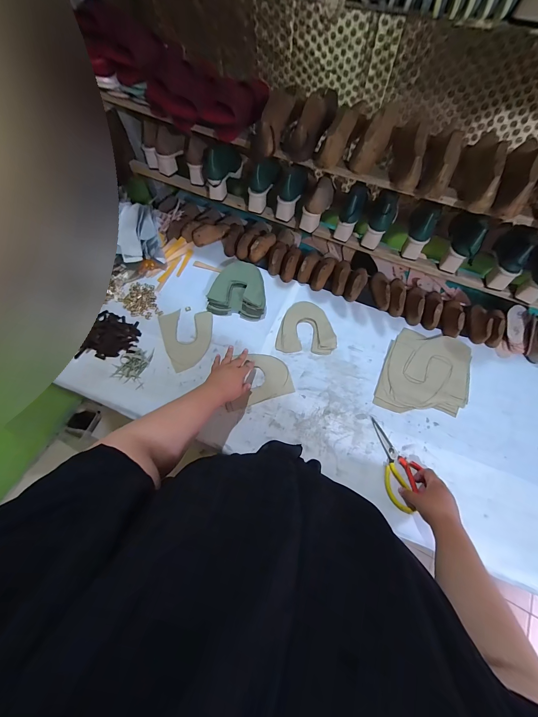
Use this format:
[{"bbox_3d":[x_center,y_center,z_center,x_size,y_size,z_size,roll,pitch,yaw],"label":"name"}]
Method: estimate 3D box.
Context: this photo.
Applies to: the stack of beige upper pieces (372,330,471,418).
[{"bbox_3d":[0.428,0.039,0.741,0.223,0.006,0.261,20,68,9],"label":"stack of beige upper pieces"}]

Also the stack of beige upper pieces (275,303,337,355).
[{"bbox_3d":[0.111,-0.094,0.803,0.167,0.006,0.167,3,66,2],"label":"stack of beige upper pieces"}]

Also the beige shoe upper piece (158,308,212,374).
[{"bbox_3d":[-0.232,-0.065,0.795,0.149,0.006,0.192,-19,68,-7],"label":"beige shoe upper piece"}]

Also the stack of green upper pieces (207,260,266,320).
[{"bbox_3d":[-0.090,-0.215,0.827,0.170,0.051,0.178,8,67,4],"label":"stack of green upper pieces"}]

